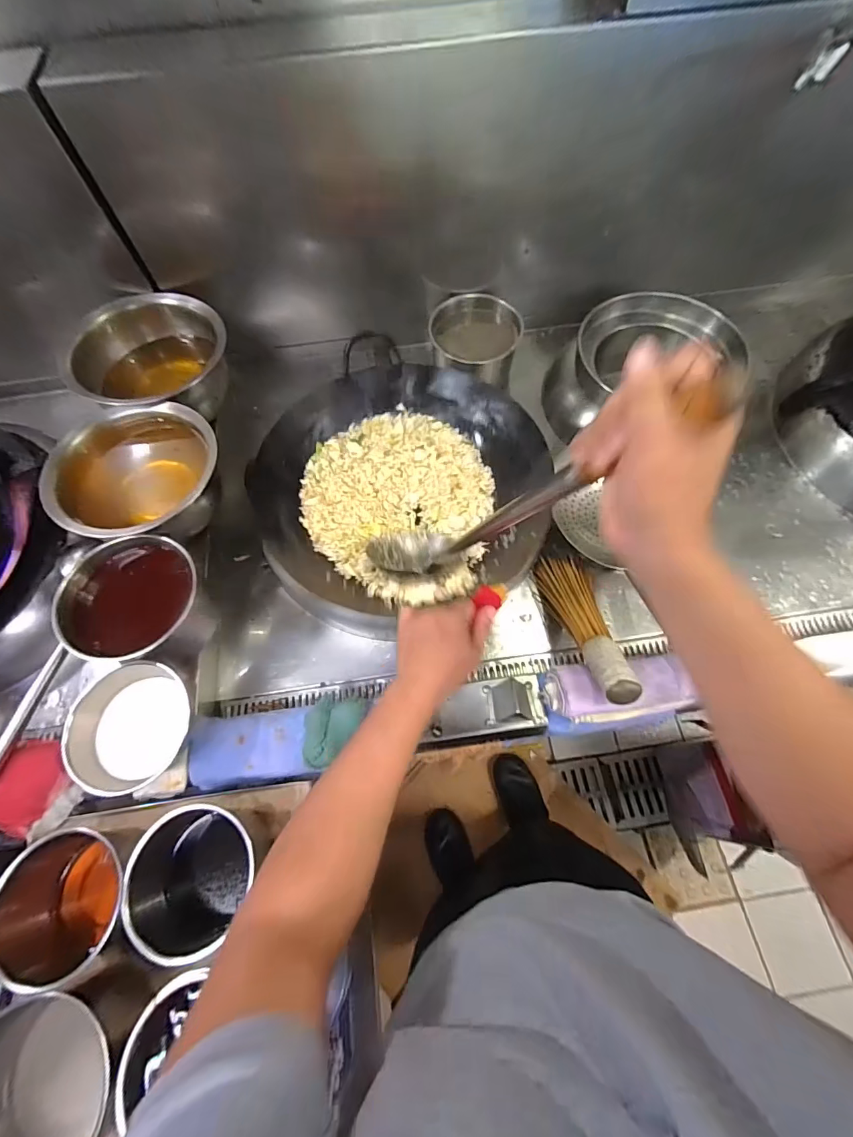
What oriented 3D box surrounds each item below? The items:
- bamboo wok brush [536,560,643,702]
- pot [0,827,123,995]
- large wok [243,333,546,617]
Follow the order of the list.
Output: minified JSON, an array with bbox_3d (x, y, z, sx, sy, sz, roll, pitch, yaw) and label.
[{"bbox_3d":[0.254,0.086,0.701,0.079,0.060,0.293,-8,36,-1],"label":"bamboo wok brush"},{"bbox_3d":[-0.443,0.427,0.577,0.154,0.143,0.162,-1,66,2],"label":"pot"},{"bbox_3d":[-0.033,-0.126,0.689,0.407,0.108,0.393,10,66,7],"label":"large wok"}]

